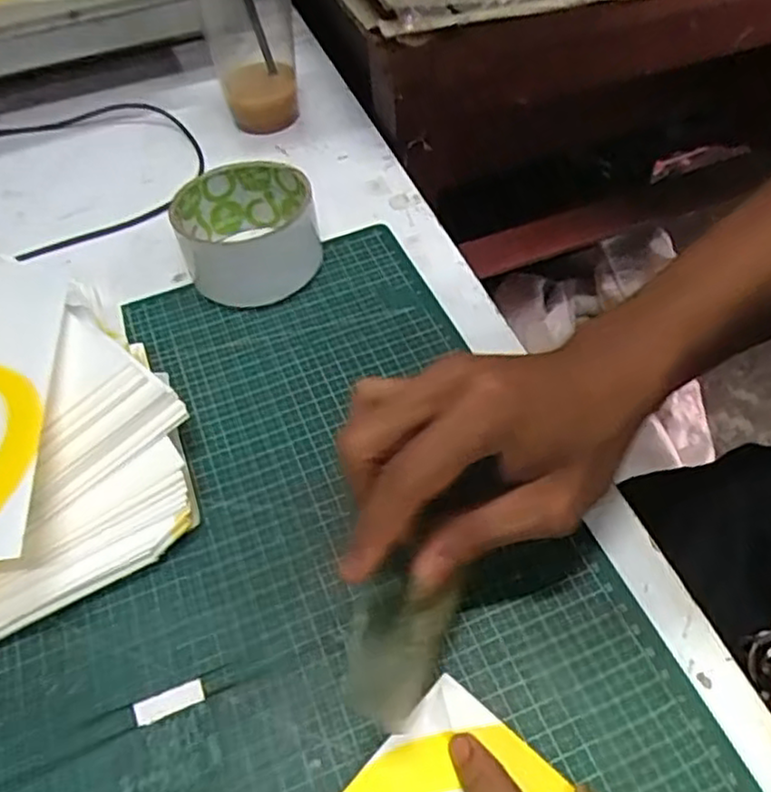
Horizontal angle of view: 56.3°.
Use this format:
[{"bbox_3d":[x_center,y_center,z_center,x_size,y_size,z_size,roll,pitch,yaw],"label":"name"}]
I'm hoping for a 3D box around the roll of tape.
[{"bbox_3d":[-0.082,-0.098,0.434,0.081,0.045,0.083,-3,52,4],"label":"roll of tape"}]

